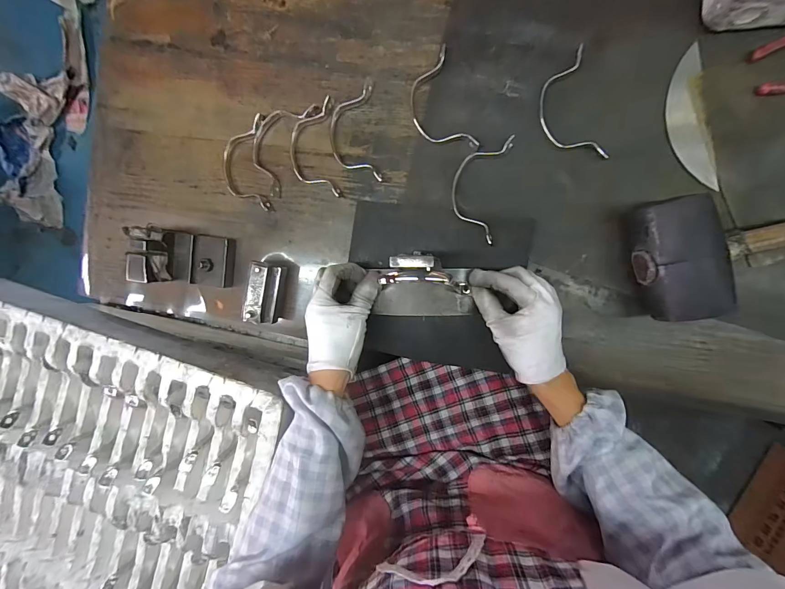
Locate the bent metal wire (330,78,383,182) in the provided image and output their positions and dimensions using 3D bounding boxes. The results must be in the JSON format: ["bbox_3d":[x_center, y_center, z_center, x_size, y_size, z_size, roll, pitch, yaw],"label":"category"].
[{"bbox_3d":[-0.048,-0.198,0.435,0.057,0.014,0.125,-6,90,9],"label":"bent metal wire"}]

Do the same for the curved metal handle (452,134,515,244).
[{"bbox_3d":[0.098,-0.124,0.409,0.055,0.014,0.124,12,93,9],"label":"curved metal handle"}]

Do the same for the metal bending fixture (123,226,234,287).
[{"bbox_3d":[-0.265,-0.045,0.441,0.105,0.071,0.066,5,92,9],"label":"metal bending fixture"}]

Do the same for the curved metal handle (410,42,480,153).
[{"bbox_3d":[0.052,-0.218,0.416,0.059,0.016,0.123,-19,88,9],"label":"curved metal handle"}]

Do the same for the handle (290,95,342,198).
[{"bbox_3d":[-0.099,-0.180,0.444,0.059,0.013,0.118,-4,91,9],"label":"handle"}]

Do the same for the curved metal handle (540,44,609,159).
[{"bbox_3d":[0.192,-0.201,0.390,0.056,0.011,0.119,-16,89,9],"label":"curved metal handle"}]

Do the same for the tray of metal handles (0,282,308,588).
[{"bbox_3d":[-0.455,0.290,0.511,0.512,0.078,0.562,20,94,8],"label":"tray of metal handles"}]

